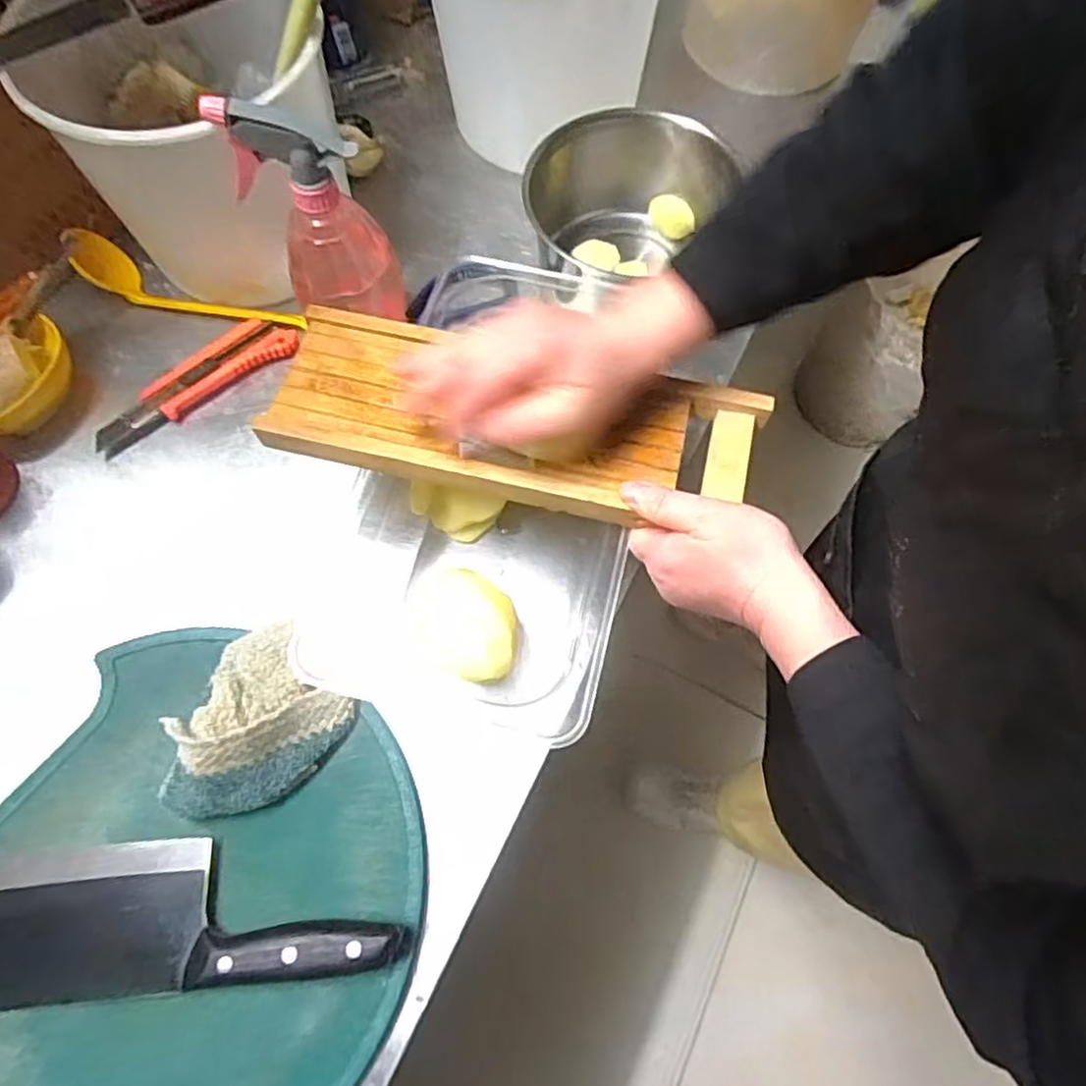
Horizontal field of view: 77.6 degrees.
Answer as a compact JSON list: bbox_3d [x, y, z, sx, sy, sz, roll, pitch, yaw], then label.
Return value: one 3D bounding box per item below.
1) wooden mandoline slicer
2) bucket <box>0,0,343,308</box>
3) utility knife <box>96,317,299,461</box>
[{"bbox_3d":[-0.018,-0.076,0.422,0.296,0.022,0.108,8,68,2],"label":"wooden mandoline slicer"},{"bbox_3d":[-0.261,-0.319,0.536,0.202,0.176,0.208,-9,69,-5],"label":"bucket"},{"bbox_3d":[-0.285,-0.132,0.553,0.173,0.015,0.045,-40,75,-16],"label":"utility knife"}]

